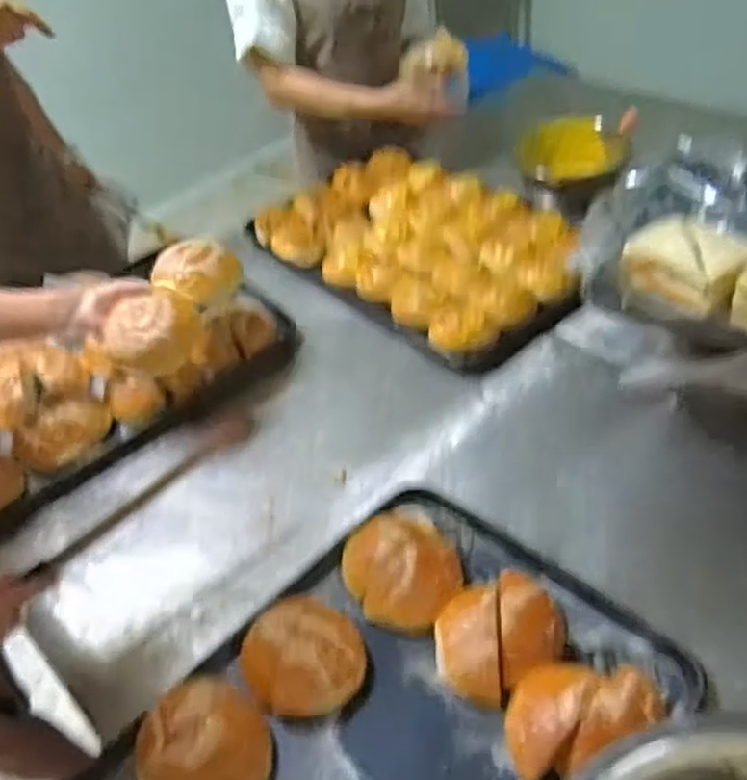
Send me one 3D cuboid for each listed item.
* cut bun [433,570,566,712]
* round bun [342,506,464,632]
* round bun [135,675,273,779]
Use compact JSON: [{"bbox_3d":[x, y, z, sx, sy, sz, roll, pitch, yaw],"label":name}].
[{"bbox_3d":[0.131,0.253,0.766,0.133,0.060,0.117,-7,45,0],"label":"cut bun"},{"bbox_3d":[0.035,0.195,0.834,0.120,0.053,0.130,-3,45,3],"label":"round bun"},{"bbox_3d":[-0.163,0.339,0.705,0.121,0.053,0.117,-3,45,3],"label":"round bun"}]

